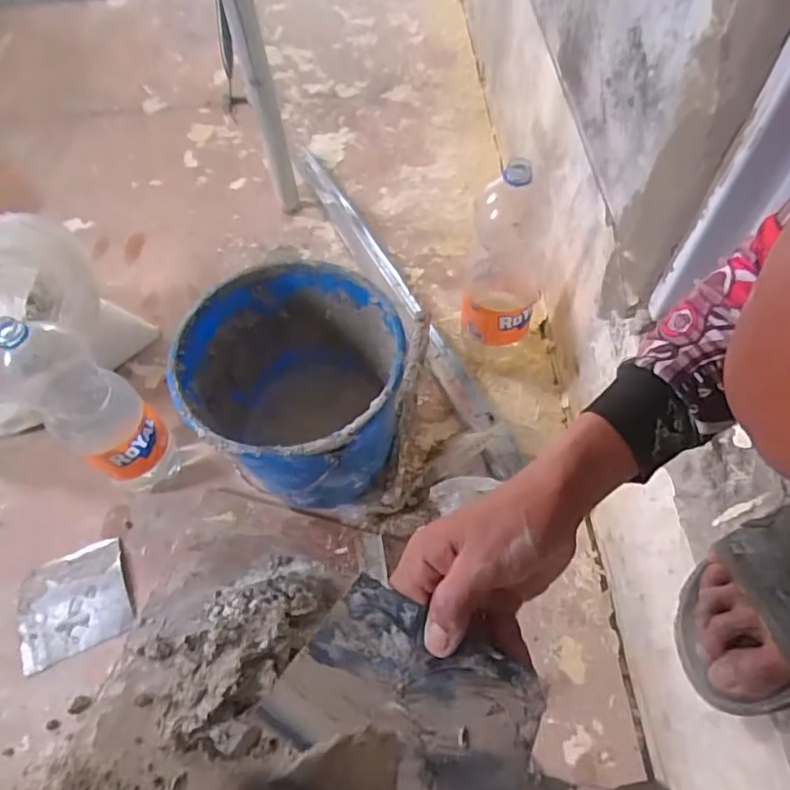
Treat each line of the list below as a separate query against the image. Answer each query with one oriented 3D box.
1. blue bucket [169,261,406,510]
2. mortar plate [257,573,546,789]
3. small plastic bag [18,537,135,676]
[{"bbox_3d":[-0.114,0.005,0.746,0.253,0.261,0.250,0,59,1],"label":"blue bucket"},{"bbox_3d":[0.007,0.171,0.316,0.136,0.006,0.100,22,72,10],"label":"mortar plate"},{"bbox_3d":[-0.428,0.272,0.764,0.142,0.015,0.135,-21,63,-7],"label":"small plastic bag"}]

